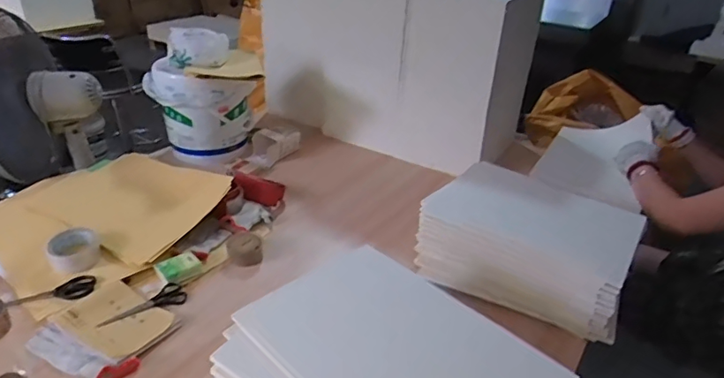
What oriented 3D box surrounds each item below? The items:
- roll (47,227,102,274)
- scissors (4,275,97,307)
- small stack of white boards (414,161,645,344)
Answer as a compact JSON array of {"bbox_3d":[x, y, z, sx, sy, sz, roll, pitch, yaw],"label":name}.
[{"bbox_3d":[-0.561,0.120,0.999,0.086,0.051,0.084,3,31,-2],"label":"roll"},{"bbox_3d":[-0.567,0.192,0.932,0.143,0.016,0.050,-10,34,-22],"label":"scissors"},{"bbox_3d":[0.352,0.106,1.093,0.402,0.187,0.290,18,34,22],"label":"small stack of white boards"}]

